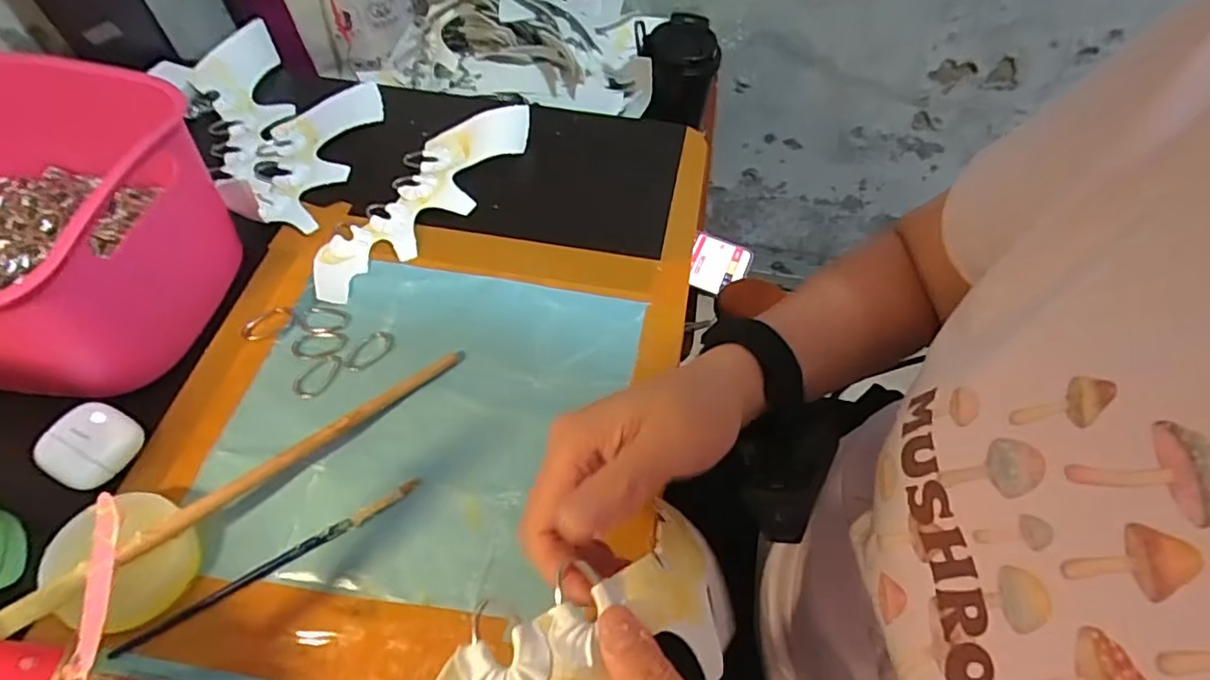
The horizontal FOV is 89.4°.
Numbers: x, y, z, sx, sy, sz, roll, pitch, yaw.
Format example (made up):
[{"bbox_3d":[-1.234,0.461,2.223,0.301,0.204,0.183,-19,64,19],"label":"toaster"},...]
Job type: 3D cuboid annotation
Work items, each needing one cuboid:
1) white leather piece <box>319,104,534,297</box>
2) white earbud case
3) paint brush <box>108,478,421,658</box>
[{"bbox_3d":[-0.151,-0.123,0.496,0.070,0.029,0.233,28,59,14],"label":"white leather piece"},{"bbox_3d":[-0.310,0.064,0.369,0.048,0.023,0.046,23,58,10],"label":"white earbud case"},{"bbox_3d":[-0.184,0.125,0.343,0.168,0.004,0.009,-28,63,-20],"label":"paint brush"}]

